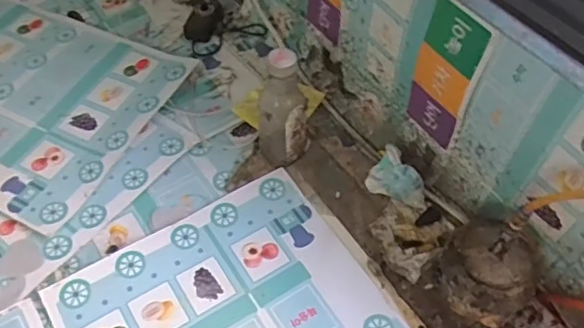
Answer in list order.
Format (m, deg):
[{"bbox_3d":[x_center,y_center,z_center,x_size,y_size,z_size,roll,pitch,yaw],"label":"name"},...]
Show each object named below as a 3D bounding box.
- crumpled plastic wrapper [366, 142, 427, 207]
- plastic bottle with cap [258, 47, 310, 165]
[{"bbox_3d":[0.152,0.026,0.822,0.055,0.068,0.092,-28,57,-19],"label":"crumpled plastic wrapper"},{"bbox_3d":[-0.013,-0.078,0.821,0.079,0.206,0.060,-1,53,0],"label":"plastic bottle with cap"}]

